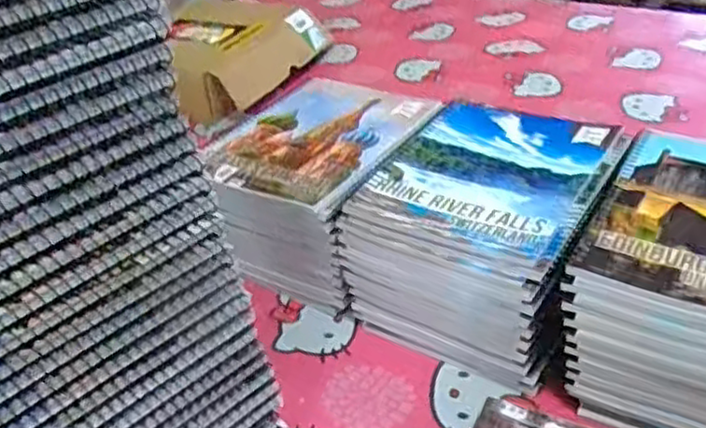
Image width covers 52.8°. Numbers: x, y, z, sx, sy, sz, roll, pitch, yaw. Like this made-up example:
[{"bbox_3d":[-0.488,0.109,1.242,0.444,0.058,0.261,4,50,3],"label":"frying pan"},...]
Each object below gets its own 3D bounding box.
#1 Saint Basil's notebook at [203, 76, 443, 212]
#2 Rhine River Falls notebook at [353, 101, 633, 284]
[{"bbox_3d":[-0.030,-0.072,0.625,0.154,0.011,0.197,15,39,29],"label":"Saint Basil's notebook"},{"bbox_3d":[0.110,-0.034,0.555,0.162,0.014,0.189,16,39,30],"label":"Rhine River Falls notebook"}]

